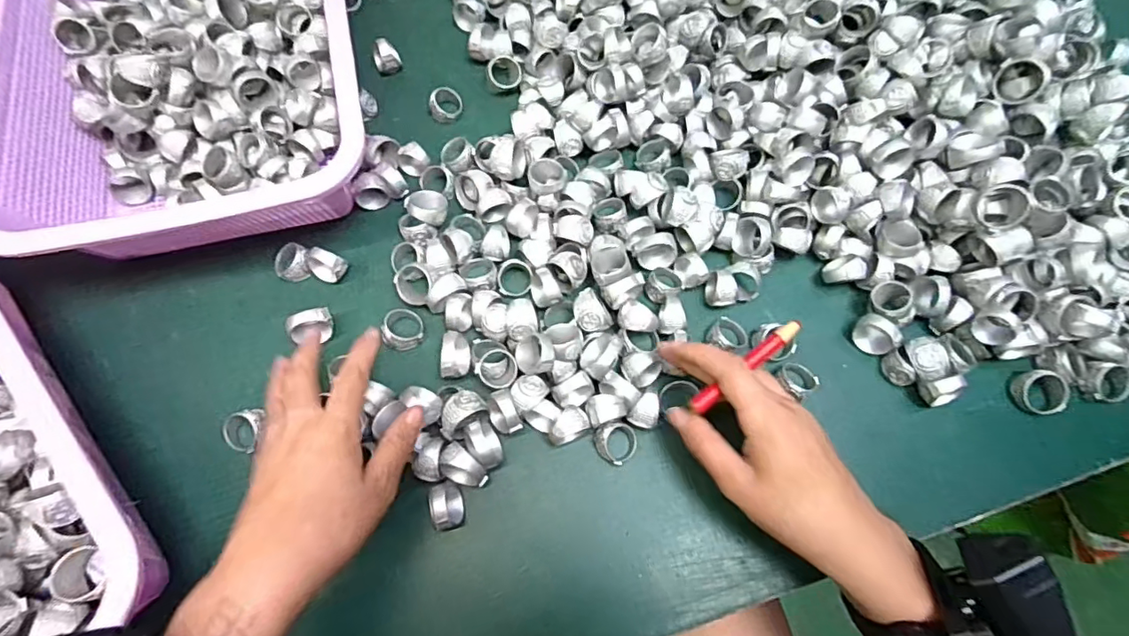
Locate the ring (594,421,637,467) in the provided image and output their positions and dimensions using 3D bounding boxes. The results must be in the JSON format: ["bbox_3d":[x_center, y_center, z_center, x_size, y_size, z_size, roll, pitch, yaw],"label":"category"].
[{"bbox_3d":[0.032,0.076,0.334,0.025,0.015,0.025,0,70,-1],"label":"ring"}]

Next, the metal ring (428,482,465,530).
[{"bbox_3d":[-0.067,0.106,0.315,0.015,0.023,0.026,-16,71,-7],"label":"metal ring"}]

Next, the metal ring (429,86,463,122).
[{"bbox_3d":[-0.091,-0.164,0.422,0.021,0.017,0.024,11,70,3],"label":"metal ring"}]

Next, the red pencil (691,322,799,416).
[{"bbox_3d":[0.098,0.026,0.297,0.074,0.008,0.009,-37,75,-6],"label":"red pencil"}]

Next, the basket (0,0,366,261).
[{"bbox_3d":[-0.259,-0.187,0.389,0.222,0.072,0.292,-13,71,-6],"label":"basket"}]

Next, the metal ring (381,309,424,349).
[{"bbox_3d":[-0.104,0.006,0.356,0.023,0.015,0.026,-13,71,-6],"label":"metal ring"}]

